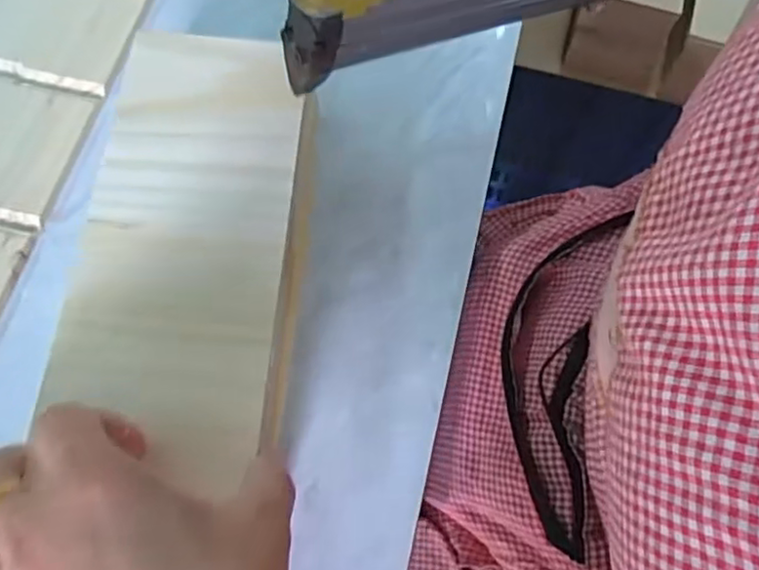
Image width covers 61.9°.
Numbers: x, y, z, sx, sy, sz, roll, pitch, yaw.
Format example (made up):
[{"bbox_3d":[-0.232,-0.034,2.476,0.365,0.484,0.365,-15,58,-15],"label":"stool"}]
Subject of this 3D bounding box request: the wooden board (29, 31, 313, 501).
[{"bbox_3d":[-0.095,-0.026,0.318,0.110,0.010,0.236,-1,69,-2],"label":"wooden board"}]

